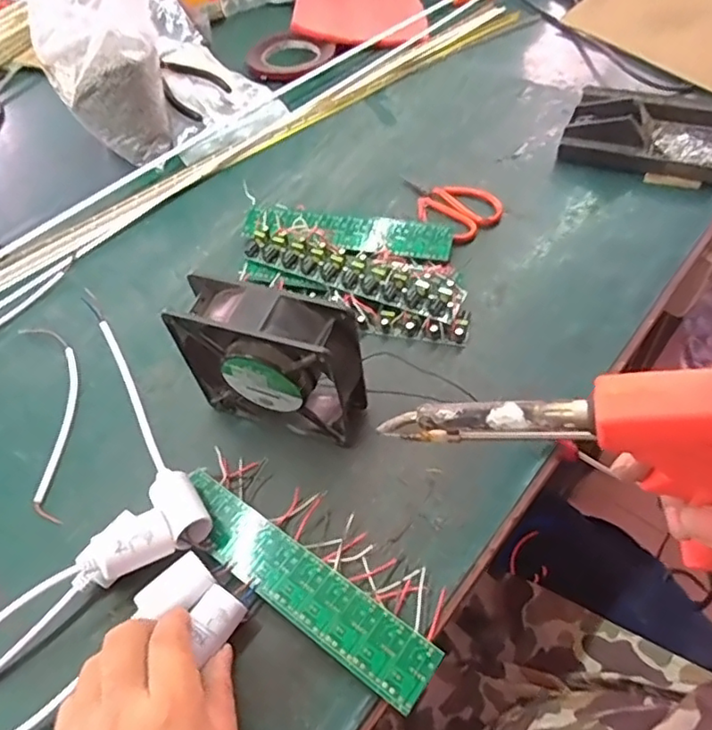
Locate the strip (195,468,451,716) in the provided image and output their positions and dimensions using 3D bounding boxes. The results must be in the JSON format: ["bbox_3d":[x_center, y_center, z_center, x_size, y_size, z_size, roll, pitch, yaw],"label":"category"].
[{"bbox_3d":[-0.039,0.138,0.381,0.198,0.016,0.039,29,61,24],"label":"strip"}]

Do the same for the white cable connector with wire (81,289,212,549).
[{"bbox_3d":[-0.162,0.038,0.442,0.026,0.055,0.218,-29,56,-16],"label":"white cable connector with wire"}]

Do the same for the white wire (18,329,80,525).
[{"bbox_3d":[-0.245,0.036,0.488,0.043,0.004,0.203,-19,54,-9],"label":"white wire"}]

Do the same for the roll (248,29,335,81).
[{"bbox_3d":[-0.093,-0.425,0.817,0.114,0.018,0.114,-3,53,4],"label":"roll"}]

